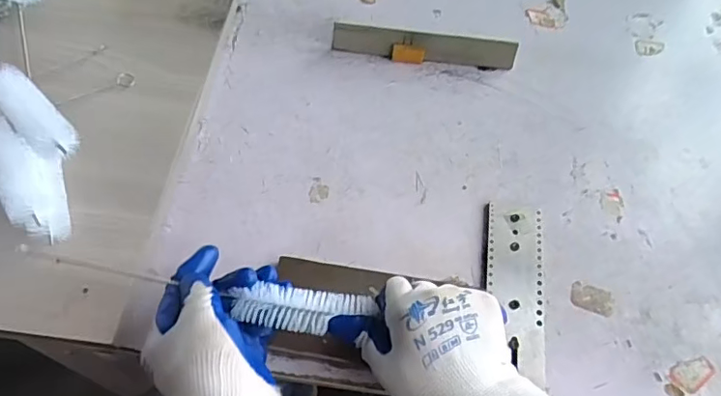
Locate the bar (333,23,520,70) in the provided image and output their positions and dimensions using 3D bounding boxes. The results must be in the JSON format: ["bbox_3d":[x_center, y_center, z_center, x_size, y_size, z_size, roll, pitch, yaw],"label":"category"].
[{"bbox_3d":[0.069,-0.163,0.593,0.195,0.033,0.018,7,59,0],"label":"bar"}]

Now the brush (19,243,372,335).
[{"bbox_3d":[-0.129,0.070,0.425,0.276,0.025,0.038,8,59,9],"label":"brush"}]

